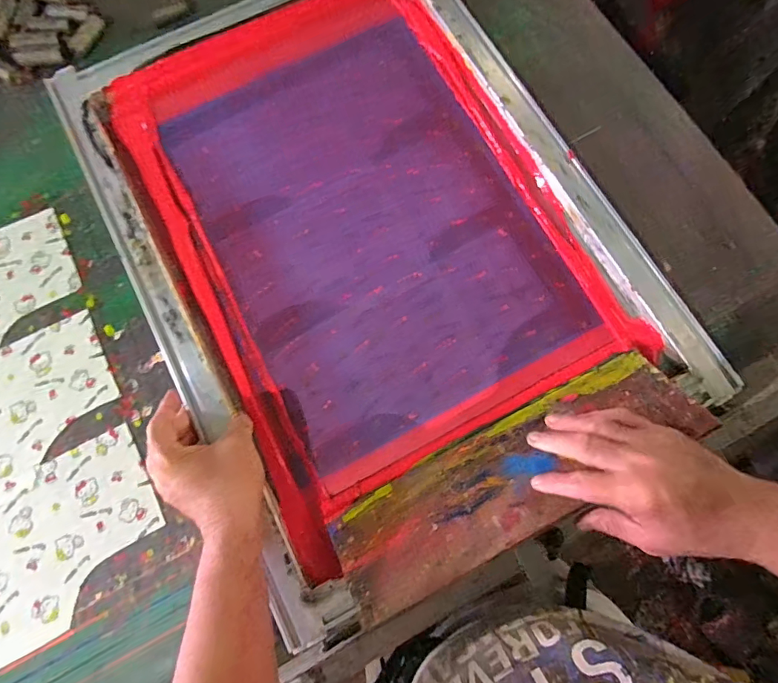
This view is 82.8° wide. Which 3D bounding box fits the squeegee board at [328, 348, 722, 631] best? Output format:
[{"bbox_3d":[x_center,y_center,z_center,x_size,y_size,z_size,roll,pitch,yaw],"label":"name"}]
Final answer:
[{"bbox_3d":[0.124,0.127,0.434,0.371,0.009,0.116,-28,47,-6],"label":"squeegee board"}]

